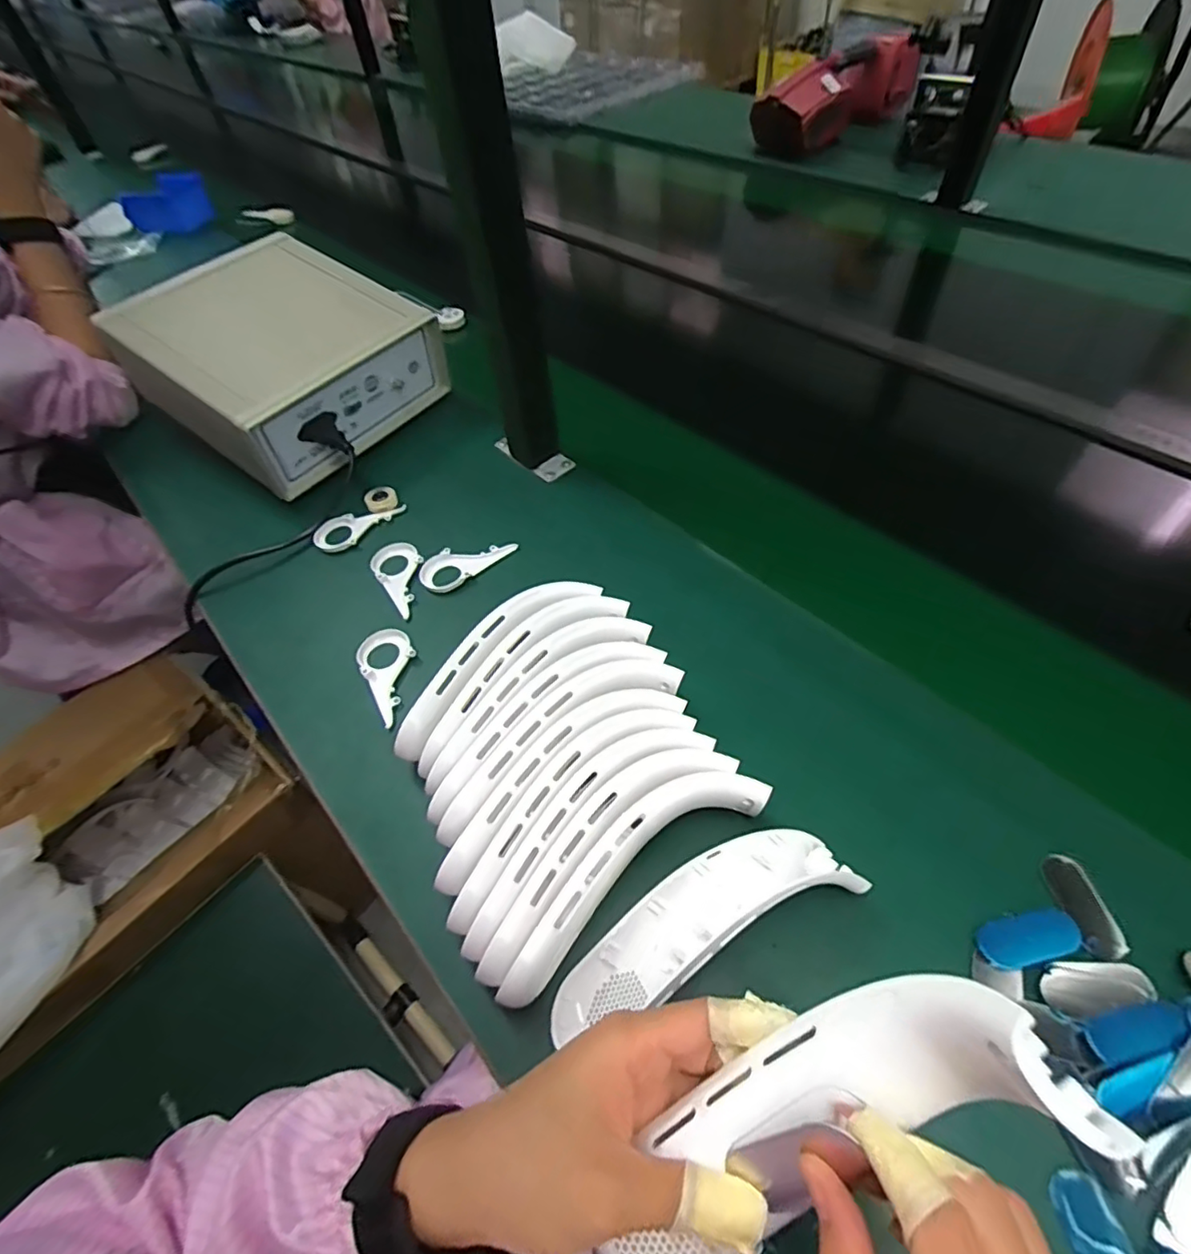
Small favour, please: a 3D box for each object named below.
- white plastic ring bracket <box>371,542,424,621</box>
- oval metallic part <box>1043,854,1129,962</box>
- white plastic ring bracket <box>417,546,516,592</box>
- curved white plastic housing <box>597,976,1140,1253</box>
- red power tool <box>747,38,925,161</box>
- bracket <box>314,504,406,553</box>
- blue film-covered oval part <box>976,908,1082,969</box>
[{"bbox_3d":[-0.189,-0.052,0.589,0.047,0.008,0.101,-32,56,-17],"label":"white plastic ring bracket"},{"bbox_3d":[0.296,0.168,0.363,0.024,0.004,0.058,-9,52,-1],"label":"oval metallic part"},{"bbox_3d":[-0.130,-0.068,0.594,0.094,0.011,0.045,-37,57,-21],"label":"white plastic ring bracket"},{"bbox_3d":[0.074,0.182,0.209,0.183,0.038,0.059,-49,56,21],"label":"curved white plastic housing"},{"bbox_3d":[0.477,-1.052,1.191,0.326,0.132,0.140,-35,57,-19],"label":"red power tool"},{"bbox_3d":[-0.254,-0.112,0.644,0.096,0.011,0.038,-37,57,-20],"label":"bracket"},{"bbox_3d":[0.258,0.184,0.356,0.058,0.005,0.024,-13,52,-3],"label":"blue film-covered oval part"}]

